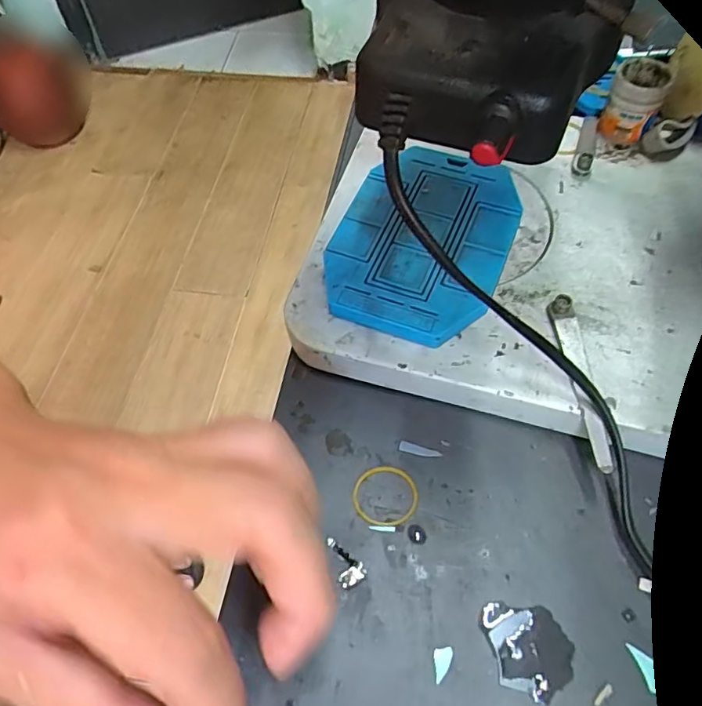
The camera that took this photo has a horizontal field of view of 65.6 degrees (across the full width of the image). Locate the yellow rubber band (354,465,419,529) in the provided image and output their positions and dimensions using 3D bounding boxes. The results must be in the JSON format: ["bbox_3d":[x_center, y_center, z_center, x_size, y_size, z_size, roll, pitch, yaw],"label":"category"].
[{"bbox_3d":[0.016,0.064,0.248,0.029,0.004,0.028,-1,58,2],"label":"yellow rubber band"}]

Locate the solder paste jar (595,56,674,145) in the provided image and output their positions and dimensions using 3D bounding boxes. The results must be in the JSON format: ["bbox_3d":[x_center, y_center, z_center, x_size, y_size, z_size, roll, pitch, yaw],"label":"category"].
[{"bbox_3d":[0.158,-0.140,0.307,0.027,0.038,0.025,20,61,14],"label":"solder paste jar"}]

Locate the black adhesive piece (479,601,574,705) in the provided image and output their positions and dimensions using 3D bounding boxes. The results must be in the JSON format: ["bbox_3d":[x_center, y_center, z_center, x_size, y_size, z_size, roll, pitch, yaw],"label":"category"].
[{"bbox_3d":[0.069,0.116,0.213,0.034,0.004,0.032,4,58,5],"label":"black adhesive piece"}]

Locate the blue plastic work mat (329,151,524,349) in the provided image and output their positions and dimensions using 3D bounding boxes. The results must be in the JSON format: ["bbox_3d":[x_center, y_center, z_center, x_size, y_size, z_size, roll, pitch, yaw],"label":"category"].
[{"bbox_3d":[0.037,-0.061,0.284,0.085,0.016,0.113,19,61,14],"label":"blue plastic work mat"}]

